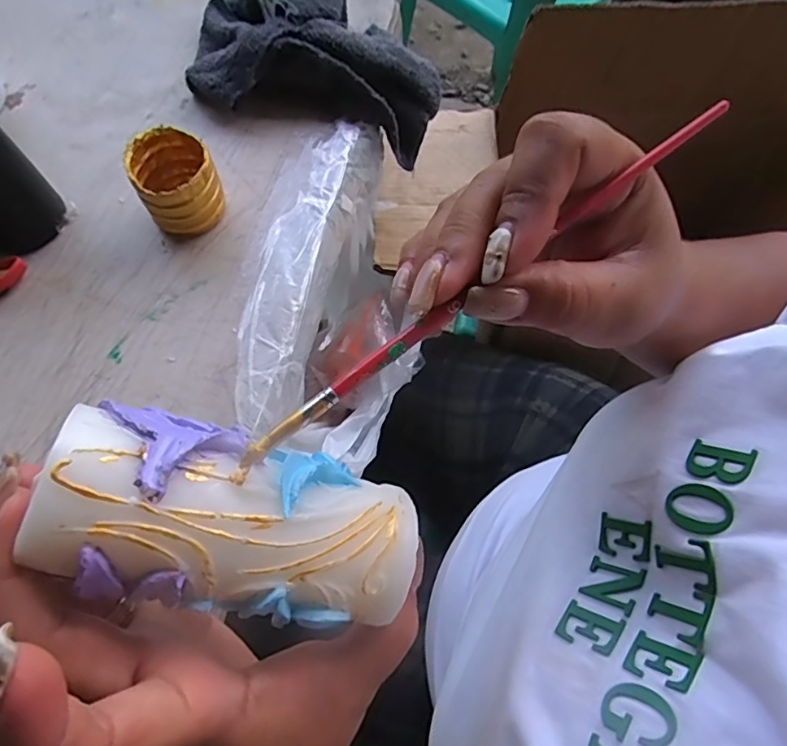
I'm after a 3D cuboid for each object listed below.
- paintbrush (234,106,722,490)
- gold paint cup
[{"bbox_3d":[0.030,-0.028,0.165,0.188,0.008,0.005,-37,71,-8],"label":"paintbrush"},{"bbox_3d":[-0.152,-0.132,0.386,0.053,0.051,0.057,1,65,-1],"label":"gold paint cup"}]

